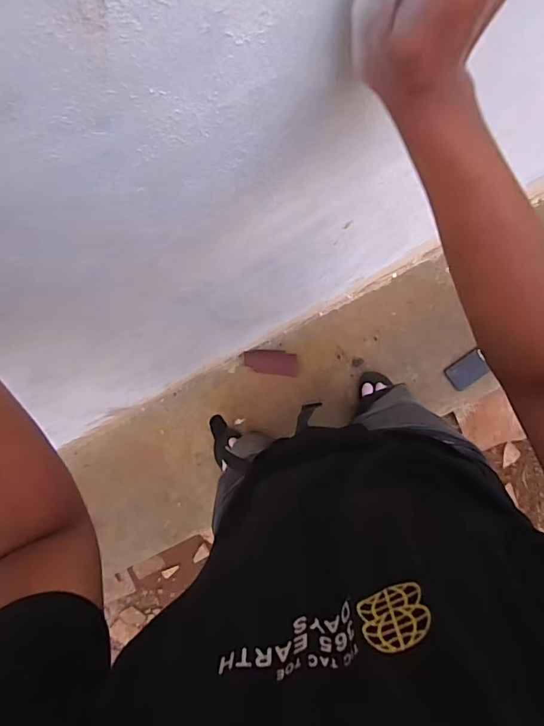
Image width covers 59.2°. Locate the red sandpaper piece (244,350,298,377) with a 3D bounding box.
[{"bbox_3d":[-0.002,-0.002,1.516,0.169,0.013,0.077,5,103,1],"label":"red sandpaper piece"}]

